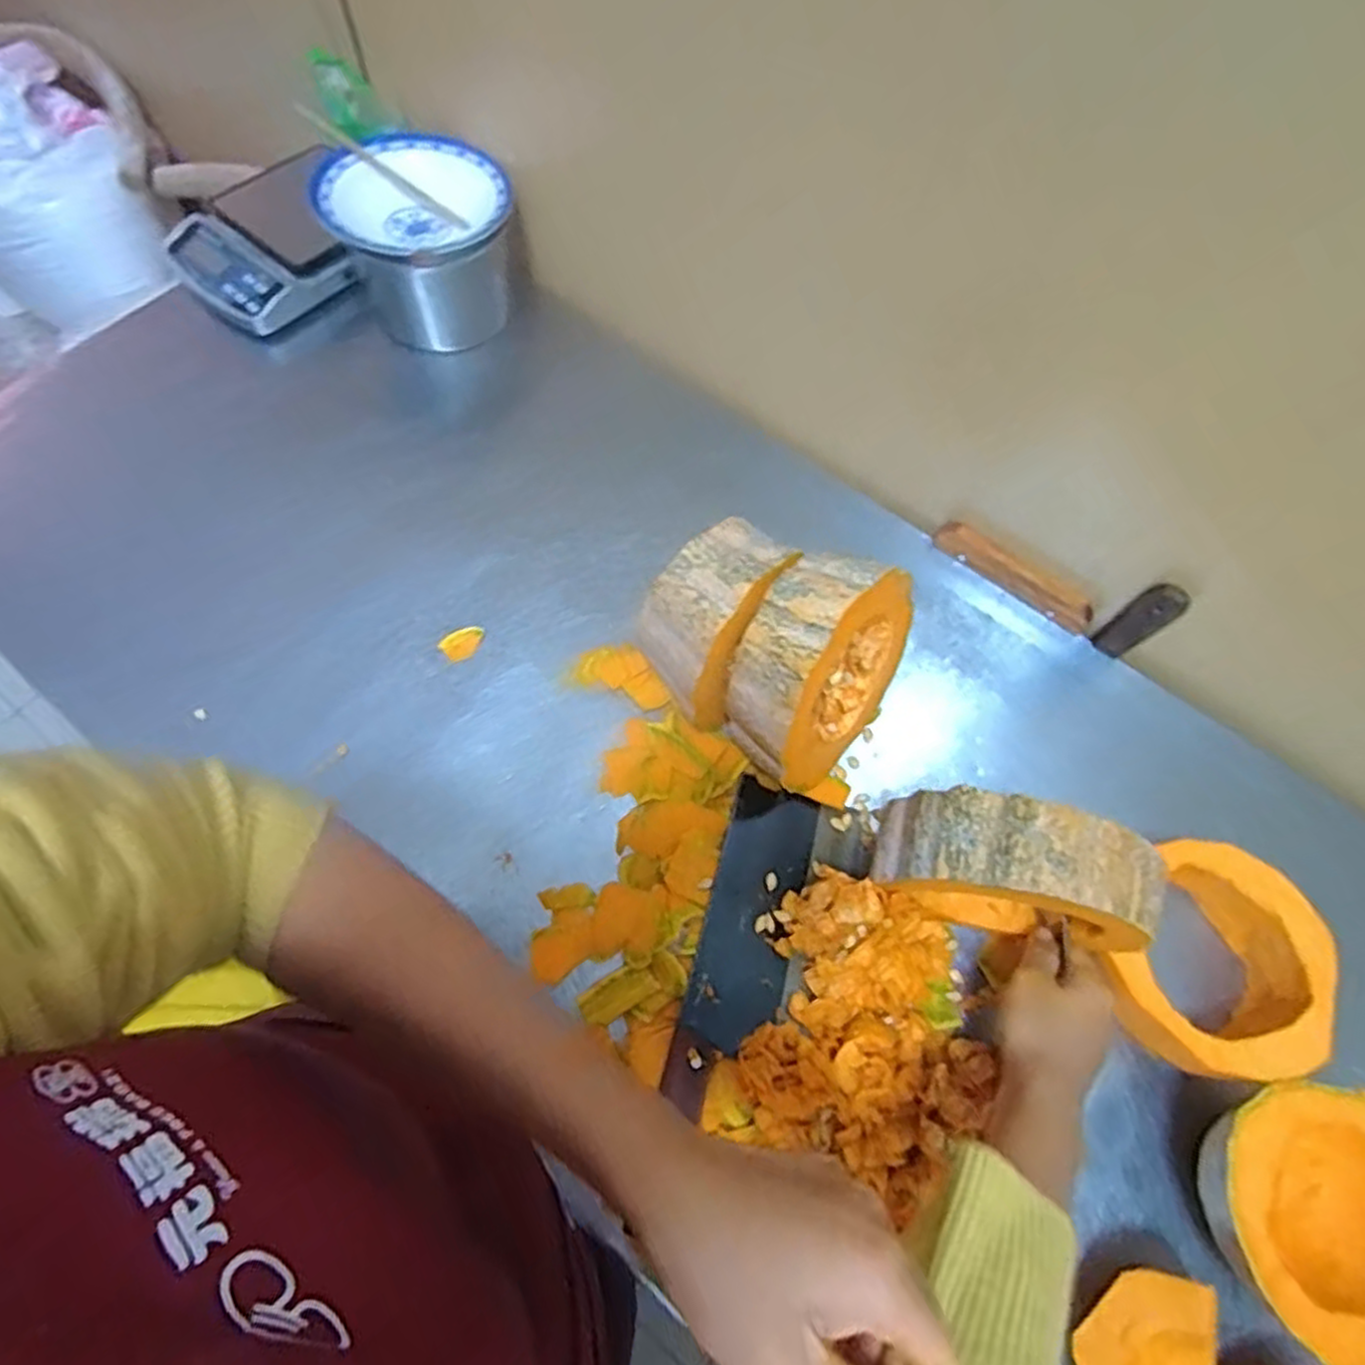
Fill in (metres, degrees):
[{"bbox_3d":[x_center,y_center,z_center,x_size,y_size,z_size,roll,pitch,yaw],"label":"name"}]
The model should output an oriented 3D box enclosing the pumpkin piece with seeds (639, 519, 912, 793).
[{"bbox_3d":[0.066,-0.028,0.553,0.163,0.150,0.150,37,69,12],"label":"pumpkin piece with seeds"}]

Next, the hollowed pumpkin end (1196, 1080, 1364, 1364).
[{"bbox_3d":[0.391,0.327,0.466,0.142,0.075,0.144,1,66,-3],"label":"hollowed pumpkin end"}]

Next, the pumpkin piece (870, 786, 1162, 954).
[{"bbox_3d":[0.211,0.127,0.481,0.165,0.154,0.053,16,65,7],"label":"pumpkin piece"}]

